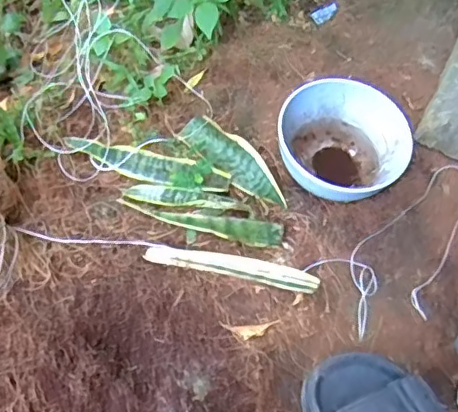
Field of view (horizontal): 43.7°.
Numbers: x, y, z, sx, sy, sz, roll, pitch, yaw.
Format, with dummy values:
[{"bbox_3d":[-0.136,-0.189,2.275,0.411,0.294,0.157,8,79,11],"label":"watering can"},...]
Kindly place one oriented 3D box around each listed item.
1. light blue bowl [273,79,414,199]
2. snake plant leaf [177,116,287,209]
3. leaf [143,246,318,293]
[{"bbox_3d":[0.123,-0.070,0.671,0.146,0.079,0.140,2,62,-4],"label":"light blue bowl"},{"bbox_3d":[0.009,-0.058,0.675,0.155,0.018,0.048,38,64,18],"label":"snake plant leaf"},{"bbox_3d":[0.004,0.065,0.611,0.183,0.009,0.025,9,59,2],"label":"leaf"}]

